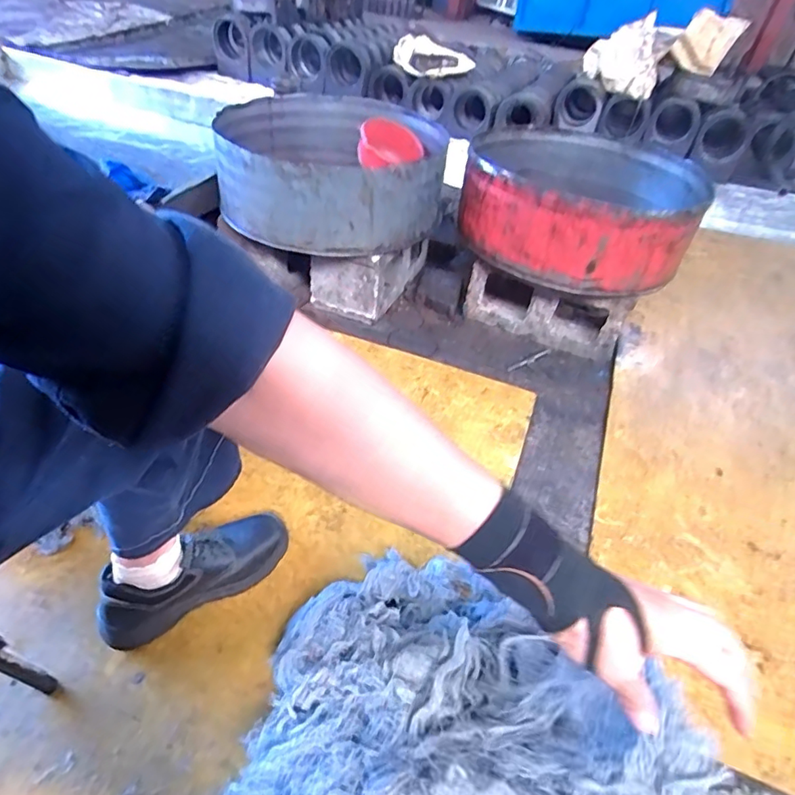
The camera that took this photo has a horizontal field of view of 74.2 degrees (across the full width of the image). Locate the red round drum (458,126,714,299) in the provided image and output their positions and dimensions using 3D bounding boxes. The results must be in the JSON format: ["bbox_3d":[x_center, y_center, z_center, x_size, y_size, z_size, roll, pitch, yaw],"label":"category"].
[{"bbox_3d":[0.436,-0.486,1.299,0.552,0.195,0.559,5,41,-4],"label":"red round drum"}]

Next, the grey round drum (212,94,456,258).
[{"bbox_3d":[-0.159,-0.602,1.352,0.557,0.176,0.625,2,42,-7],"label":"grey round drum"}]

